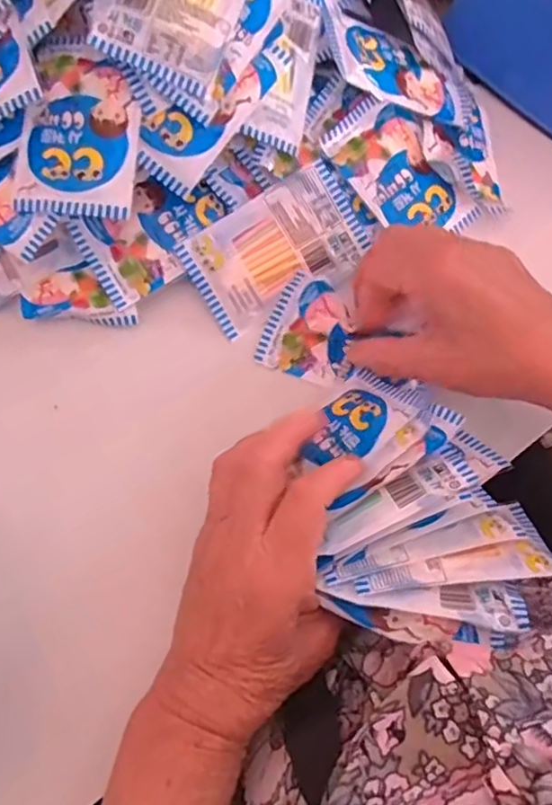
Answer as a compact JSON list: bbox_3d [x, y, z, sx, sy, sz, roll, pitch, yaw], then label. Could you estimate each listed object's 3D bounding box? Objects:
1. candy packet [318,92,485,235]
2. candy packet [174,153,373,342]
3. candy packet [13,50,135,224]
[{"bbox_3d":[0.081,-0.144,0.389,0.063,0.014,0.101,-43,97,-11],"label":"candy packet"},{"bbox_3d":[0.000,-0.092,0.371,0.103,0.006,0.065,-31,95,0],"label":"candy packet"},{"bbox_3d":[-0.107,-0.148,0.336,0.062,0.008,0.092,4,86,2],"label":"candy packet"}]

